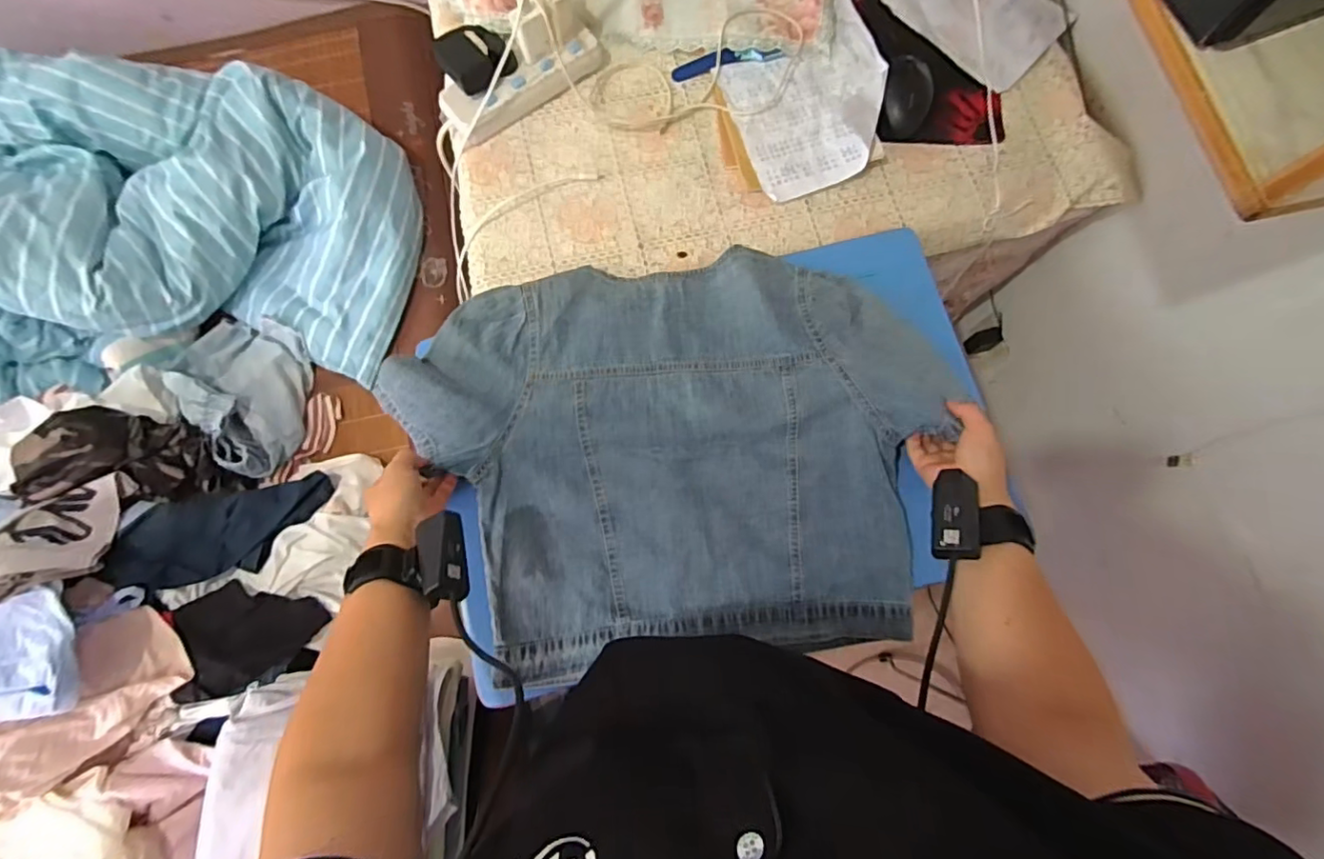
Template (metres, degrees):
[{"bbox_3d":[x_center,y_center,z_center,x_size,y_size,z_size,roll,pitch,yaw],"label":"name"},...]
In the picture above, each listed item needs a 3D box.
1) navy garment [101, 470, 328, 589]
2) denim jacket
[{"bbox_3d":[-0.637,0.148,0.813,0.275,0.065,0.121,-14,78,-4],"label":"navy garment"},{"bbox_3d":[0.015,0.020,0.580,0.542,0.055,0.411,-7,77,-2],"label":"denim jacket"}]

